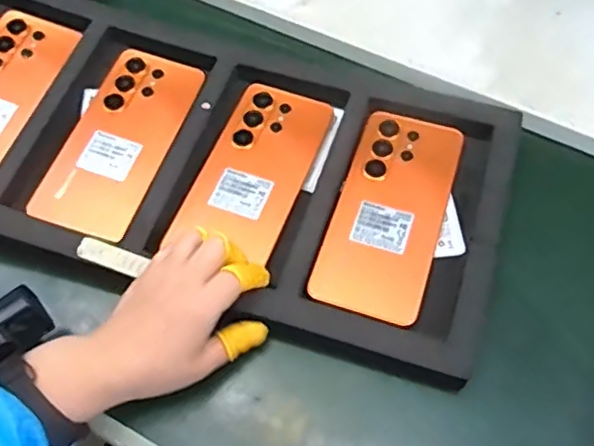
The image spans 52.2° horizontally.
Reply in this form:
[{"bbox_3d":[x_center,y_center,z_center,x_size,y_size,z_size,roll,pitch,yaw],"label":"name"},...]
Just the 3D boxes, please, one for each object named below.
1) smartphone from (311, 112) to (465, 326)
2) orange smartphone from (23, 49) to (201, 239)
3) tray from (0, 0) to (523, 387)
[{"bbox_3d":[0.069,-0.011,0.445,0.077,0.012,0.168,16,64,11],"label":"smartphone"},{"bbox_3d":[-0.138,-0.066,0.480,0.080,0.007,0.167,19,66,8],"label":"orange smartphone"},{"bbox_3d":[-0.085,-0.055,0.464,0.475,0.035,0.217,18,60,8],"label":"tray"}]

